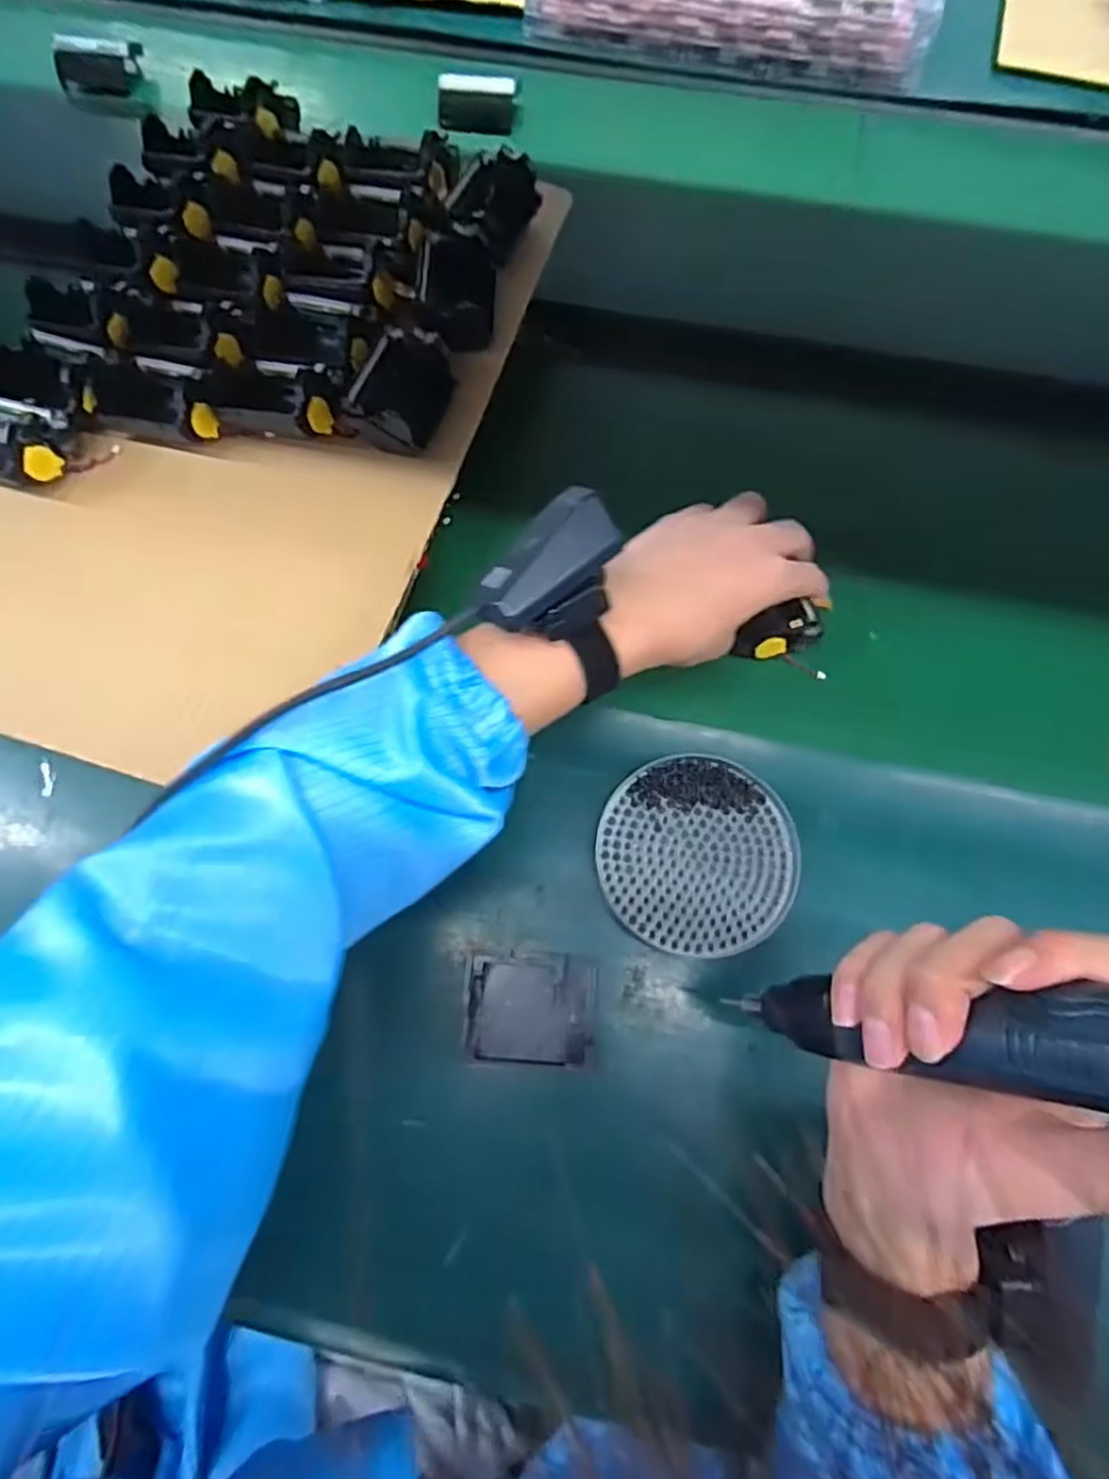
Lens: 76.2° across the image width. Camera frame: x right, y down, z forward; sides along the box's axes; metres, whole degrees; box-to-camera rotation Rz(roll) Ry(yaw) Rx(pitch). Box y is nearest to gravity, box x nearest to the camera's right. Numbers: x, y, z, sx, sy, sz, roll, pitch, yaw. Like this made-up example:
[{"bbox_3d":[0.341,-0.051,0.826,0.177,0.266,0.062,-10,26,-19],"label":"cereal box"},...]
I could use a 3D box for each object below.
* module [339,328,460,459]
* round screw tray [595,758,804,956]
[{"bbox_3d":[-0.096,-0.221,0.453,0.046,0.039,0.077,18,72,5],"label":"module"},{"bbox_3d":[0.084,0.068,0.418,0.111,0.020,0.111,0,73,0],"label":"round screw tray"}]

